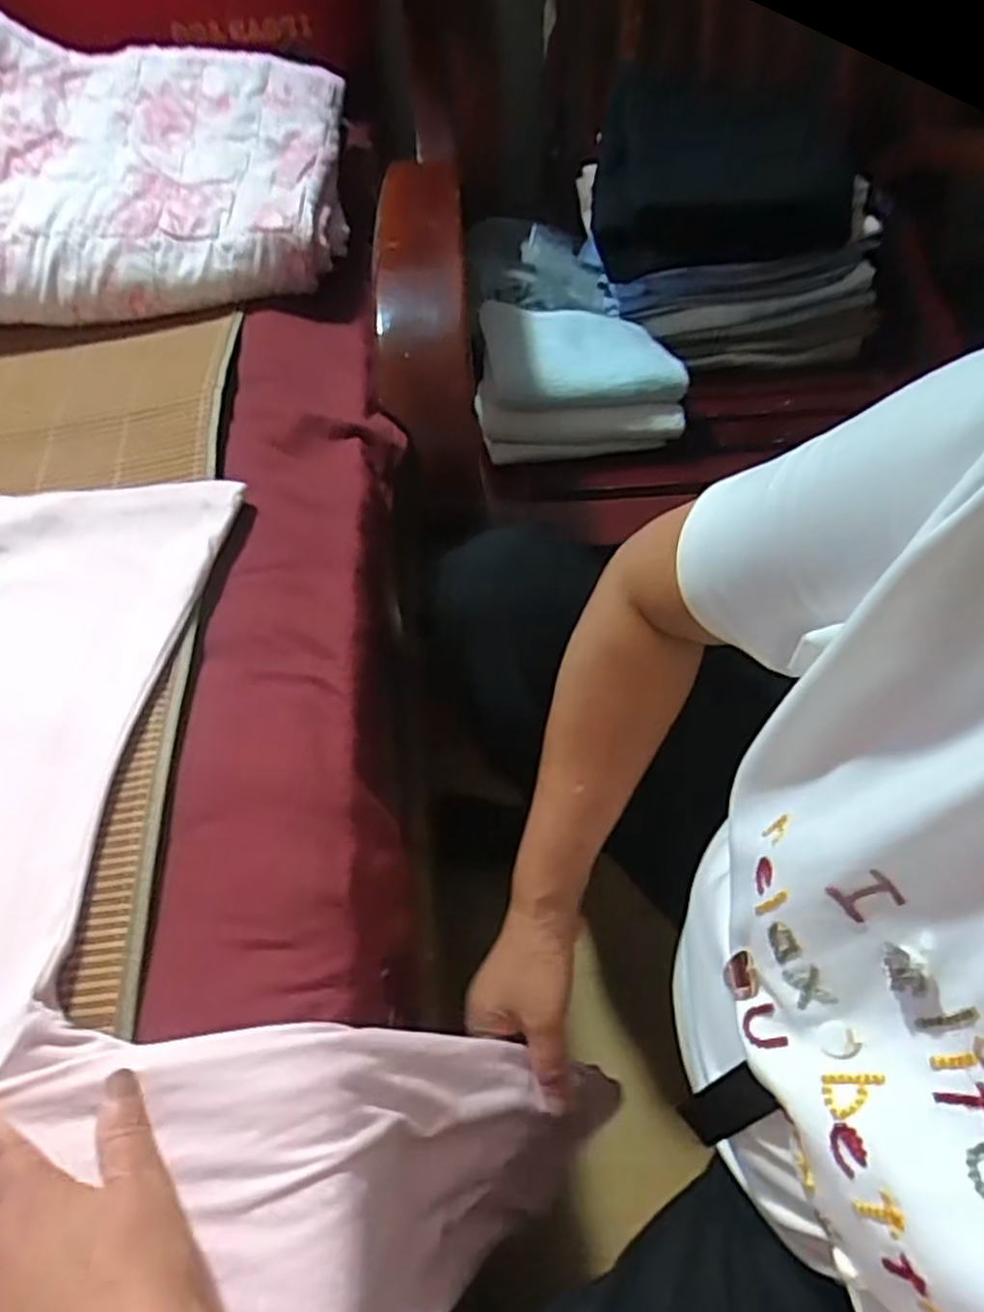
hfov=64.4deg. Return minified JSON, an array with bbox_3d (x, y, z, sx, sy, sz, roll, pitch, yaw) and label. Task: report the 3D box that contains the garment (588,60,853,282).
[{"bbox_3d":[0.267,-0.519,0.864,0.386,0.168,0.071,-12,53,-30],"label":"garment"}]

